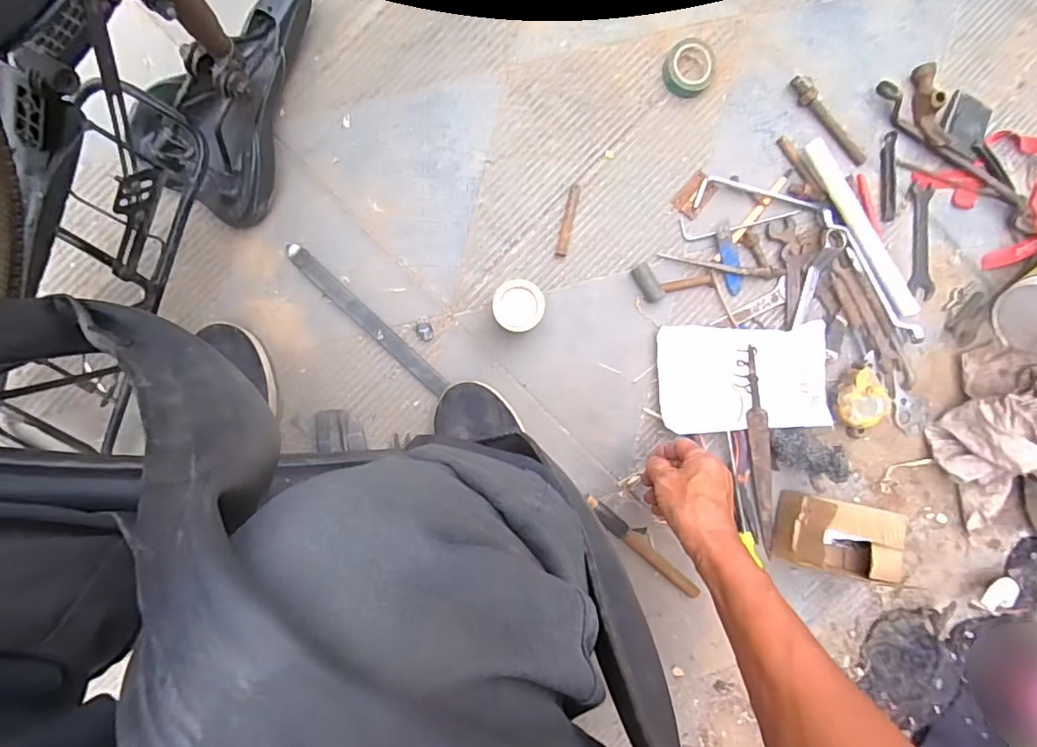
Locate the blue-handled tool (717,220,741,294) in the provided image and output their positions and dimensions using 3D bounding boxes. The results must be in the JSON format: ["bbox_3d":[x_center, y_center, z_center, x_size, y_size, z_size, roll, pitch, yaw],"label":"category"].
[{"bbox_3d":[0.251,-0.136,0.605,0.022,0.012,0.084,-16,95,-4],"label":"blue-handled tool"}]

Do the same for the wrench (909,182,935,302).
[{"bbox_3d":[0.492,-0.160,0.624,0.029,0.007,0.135,-4,94,-5],"label":"wrench"}]

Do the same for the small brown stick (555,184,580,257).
[{"bbox_3d":[0.058,-0.177,0.595,0.013,0.007,0.083,12,93,-6],"label":"small brown stick"}]

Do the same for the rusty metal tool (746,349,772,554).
[{"bbox_3d":[0.287,0.096,0.609,0.021,0.007,0.257,-6,103,21],"label":"rusty metal tool"}]

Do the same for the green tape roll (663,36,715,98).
[{"bbox_3d":[0.197,-0.352,0.588,0.059,0.022,0.059,0,94,-5],"label":"green tape roll"}]

